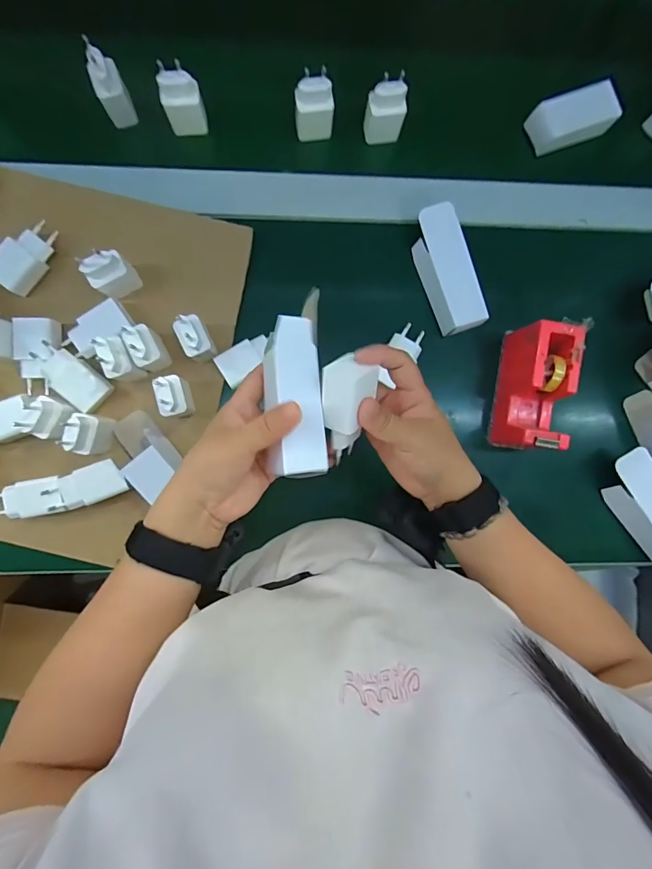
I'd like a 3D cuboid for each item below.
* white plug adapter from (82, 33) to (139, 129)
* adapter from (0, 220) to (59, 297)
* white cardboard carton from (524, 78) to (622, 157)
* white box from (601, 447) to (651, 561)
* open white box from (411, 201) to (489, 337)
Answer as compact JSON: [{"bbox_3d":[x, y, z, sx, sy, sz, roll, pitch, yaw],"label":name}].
[{"bbox_3d":[-0.231,-0.372,0.443,0.030,0.074,0.035,-24,91,-4],"label":"white plug adapter"},{"bbox_3d":[-0.317,-0.189,0.442,0.037,0.032,0.077,36,87,-3],"label":"adapter"},{"bbox_3d":[0.291,-0.374,0.492,0.090,0.033,0.050,-24,91,-4],"label":"white cardboard carton"},{"bbox_3d":[0.374,0.084,0.482,0.054,0.031,0.136,-33,92,-4],"label":"white box"},{"bbox_3d":[0.137,-0.182,0.465,0.048,0.035,0.134,-22,91,-4],"label":"open white box"}]

